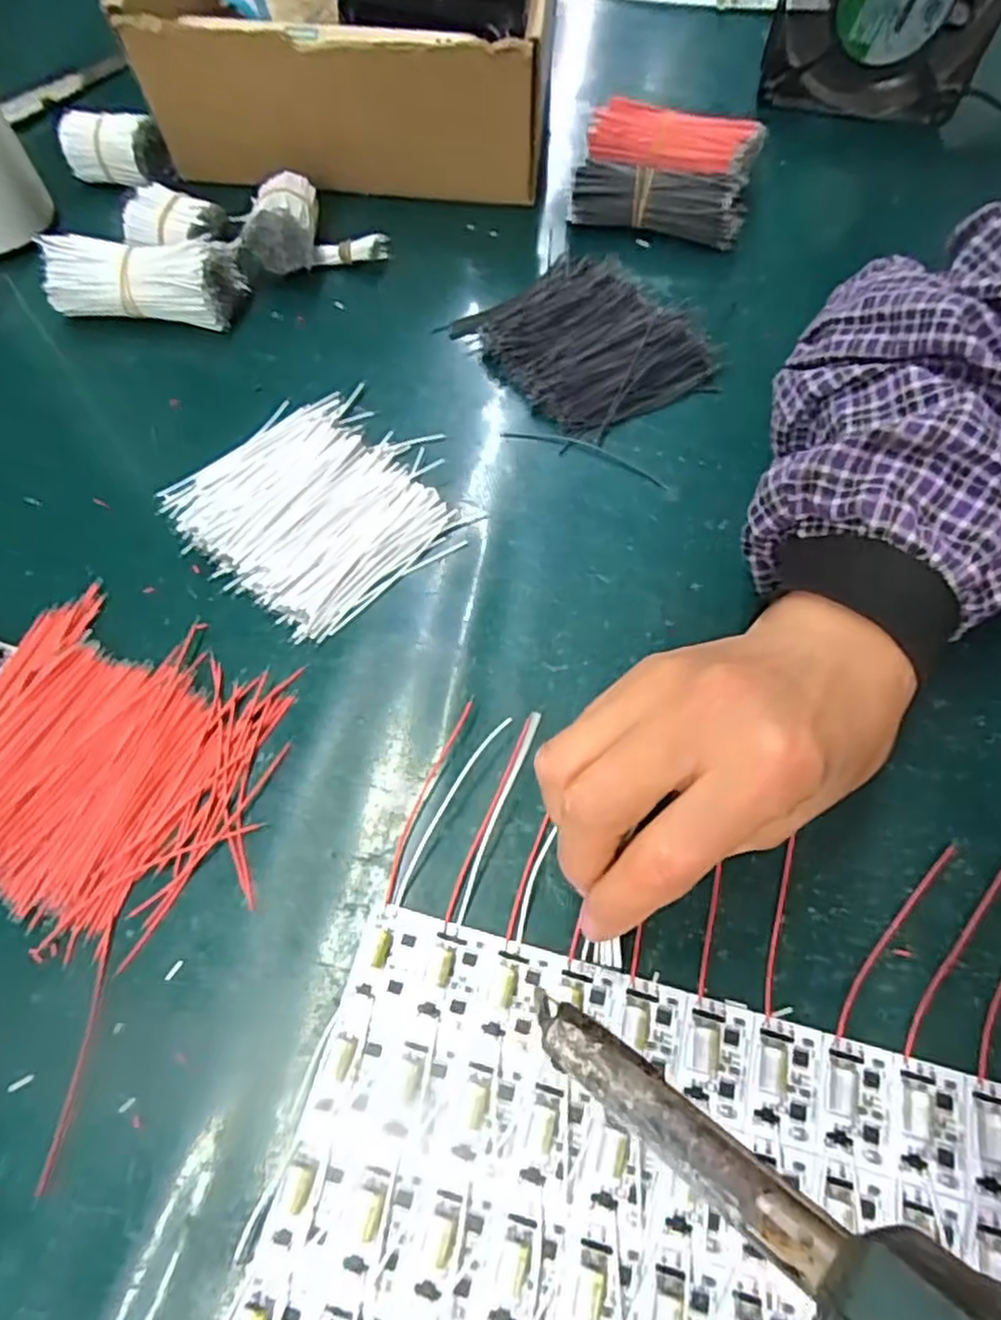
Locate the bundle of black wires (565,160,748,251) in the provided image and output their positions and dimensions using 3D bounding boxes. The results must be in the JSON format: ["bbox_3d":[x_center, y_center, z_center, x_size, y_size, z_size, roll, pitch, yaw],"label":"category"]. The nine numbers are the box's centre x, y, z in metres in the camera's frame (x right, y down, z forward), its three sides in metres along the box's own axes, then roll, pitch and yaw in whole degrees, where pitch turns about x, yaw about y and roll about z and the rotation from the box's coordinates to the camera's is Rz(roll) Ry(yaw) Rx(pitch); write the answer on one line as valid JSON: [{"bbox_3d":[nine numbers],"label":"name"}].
[{"bbox_3d":[0.088,-0.258,0.398,0.092,0.030,0.033,11,65,5],"label":"bundle of black wires"}]

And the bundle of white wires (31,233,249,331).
[{"bbox_3d":[-0.182,-0.193,0.366,0.092,0.038,0.028,1,64,0],"label":"bundle of white wires"}]

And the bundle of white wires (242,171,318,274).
[{"bbox_3d":[-0.116,-0.232,0.383,0.035,0.034,0.039,-2,64,-1],"label":"bundle of white wires"}]

